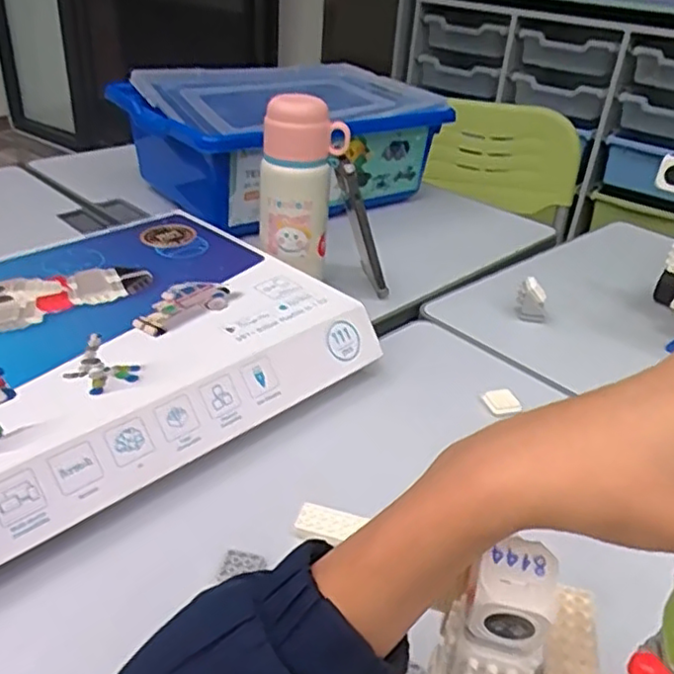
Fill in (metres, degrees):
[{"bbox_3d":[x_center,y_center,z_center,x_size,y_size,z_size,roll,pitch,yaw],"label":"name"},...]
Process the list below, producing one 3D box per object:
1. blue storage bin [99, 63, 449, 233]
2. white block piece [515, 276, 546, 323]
[{"bbox_3d":[-0.068,-0.279,0.960,0.429,0.161,0.296,-19,39,-32],"label":"blue storage bin"},{"bbox_3d":[0.212,-0.040,0.711,0.030,0.044,0.021,4,32,-1],"label":"white block piece"}]

